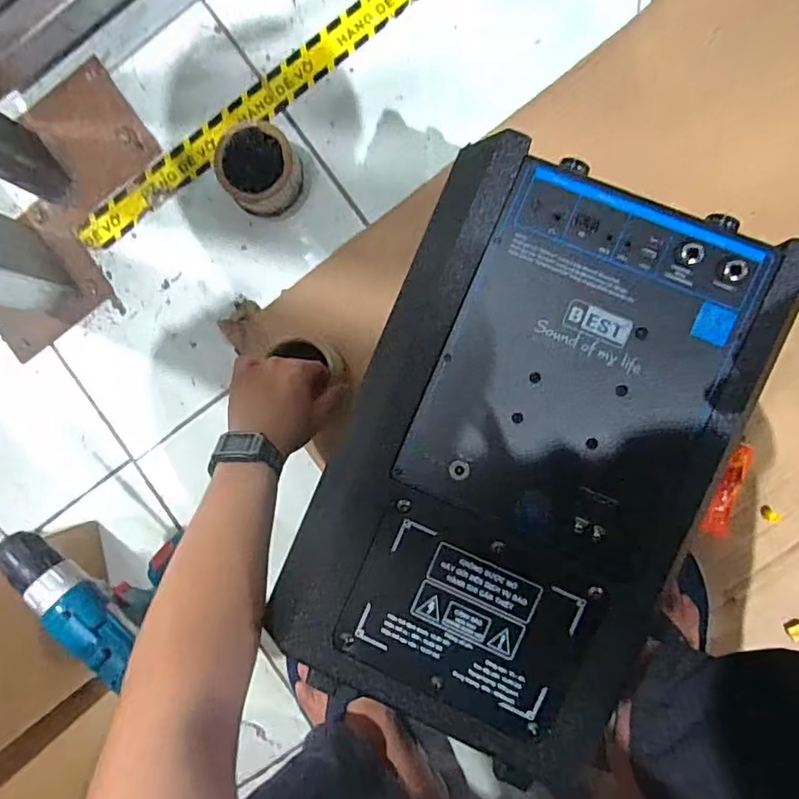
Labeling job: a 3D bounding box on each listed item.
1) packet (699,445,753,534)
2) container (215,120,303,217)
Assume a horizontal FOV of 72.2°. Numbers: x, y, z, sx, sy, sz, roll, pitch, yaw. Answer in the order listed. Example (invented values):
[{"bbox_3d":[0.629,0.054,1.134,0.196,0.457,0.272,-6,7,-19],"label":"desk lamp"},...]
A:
[{"bbox_3d":[0.358,0.097,0.596,0.027,0.017,0.101,15,92,5],"label":"packet"},{"bbox_3d":[-0.160,-0.261,0.633,0.082,0.048,0.101,-3,90,5],"label":"container"}]

